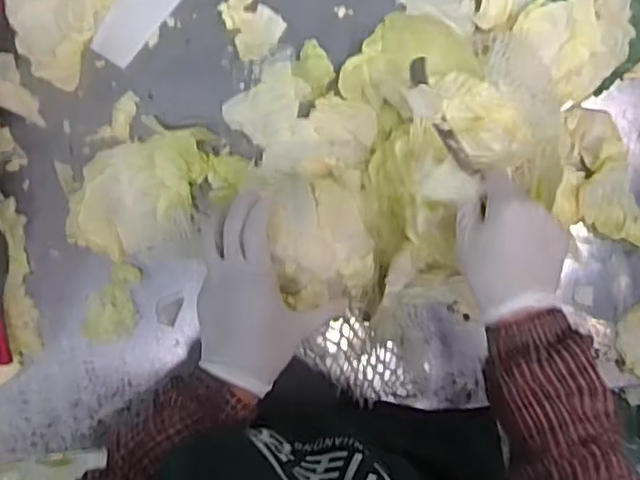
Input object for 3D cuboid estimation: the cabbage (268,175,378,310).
[{"bbox_3d":[0.001,-0.002,0.546,0.073,0.077,0.106,-9,91,-4],"label":"cabbage"}]

